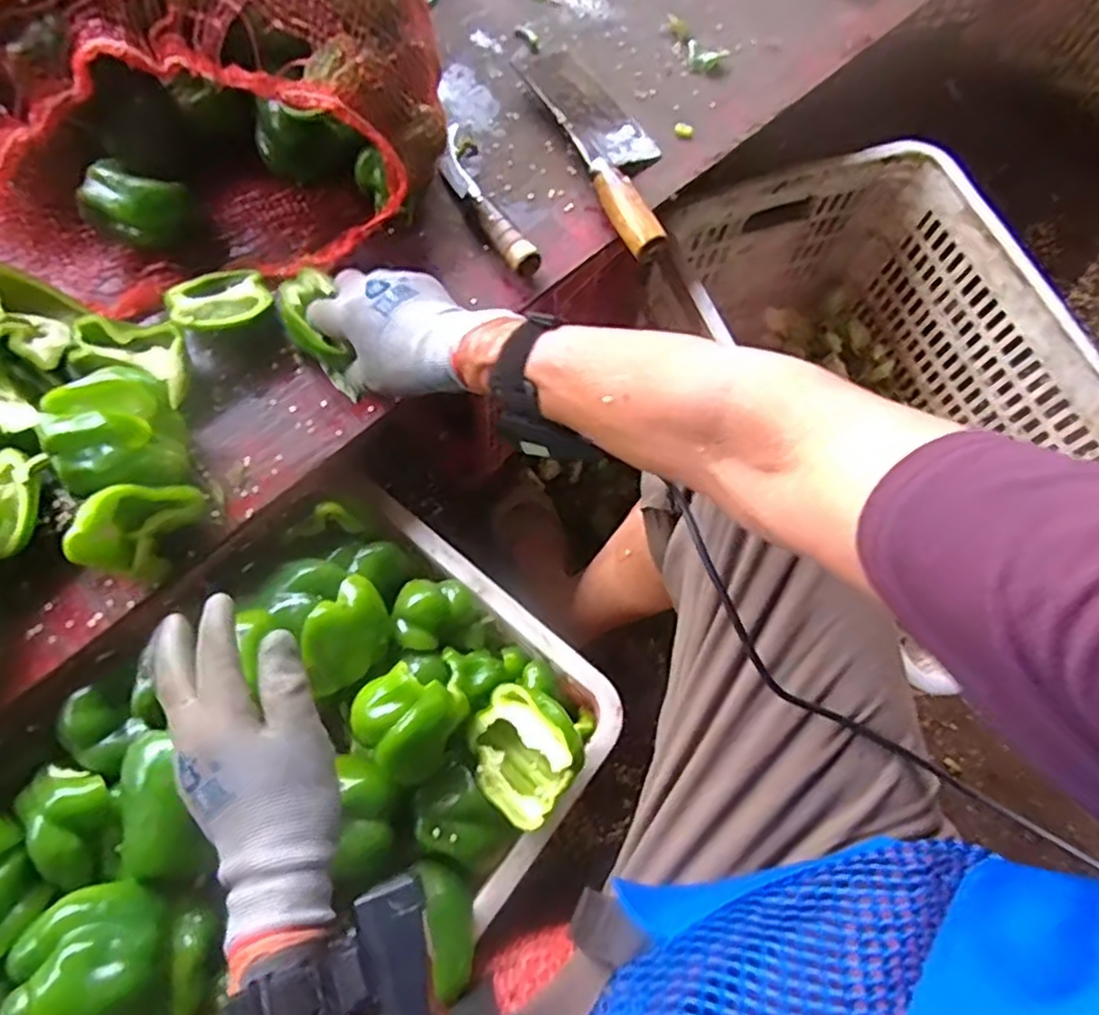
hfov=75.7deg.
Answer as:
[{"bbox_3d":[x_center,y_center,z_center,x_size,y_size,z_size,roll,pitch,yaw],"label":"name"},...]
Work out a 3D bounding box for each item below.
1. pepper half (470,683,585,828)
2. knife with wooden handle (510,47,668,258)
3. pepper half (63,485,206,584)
[{"bbox_3d":[-0.019,0.168,0.490,0.080,0.050,0.073,43,71,9],"label":"pepper half"},{"bbox_3d":[0.056,-0.332,0.638,0.083,0.028,0.251,-21,74,-14],"label":"knife with wooden handle"},{"bbox_3d":[-0.274,0.011,0.474,0.046,0.060,0.077,30,70,7],"label":"pepper half"}]

